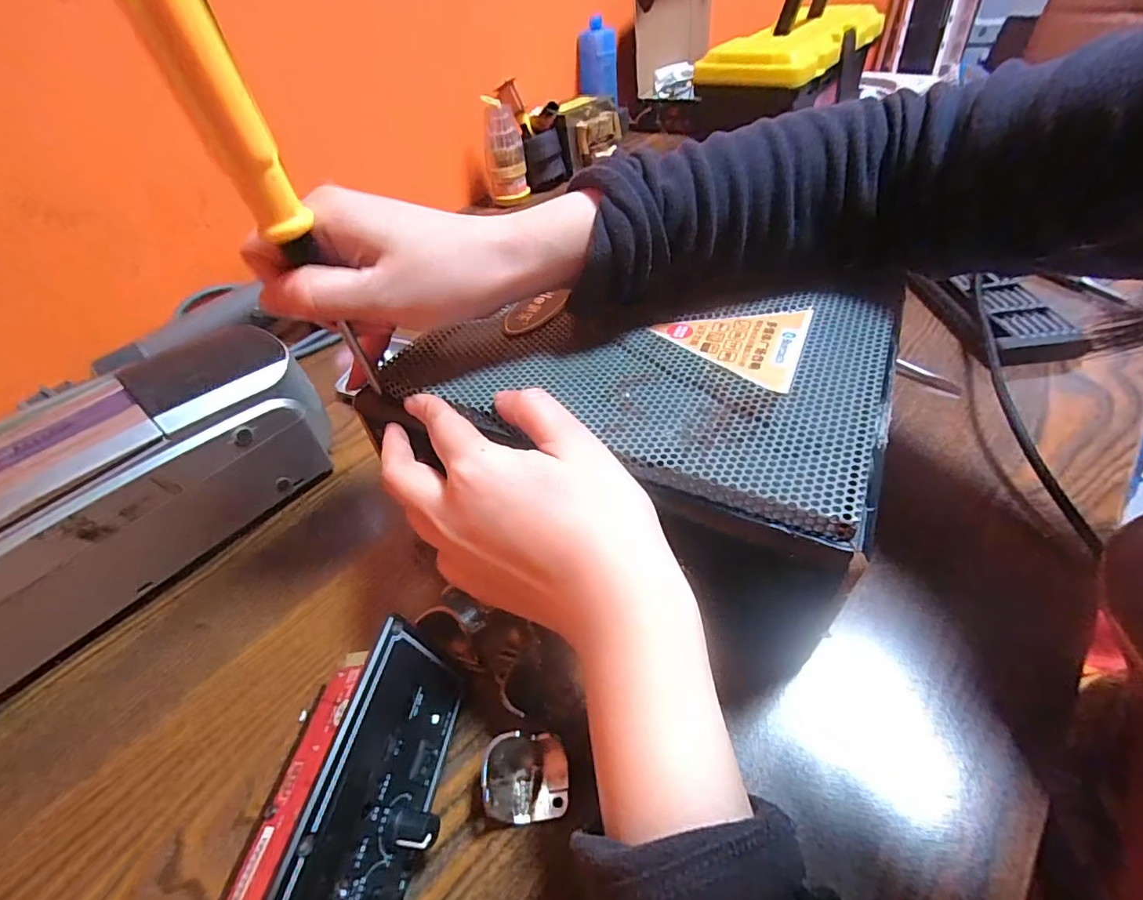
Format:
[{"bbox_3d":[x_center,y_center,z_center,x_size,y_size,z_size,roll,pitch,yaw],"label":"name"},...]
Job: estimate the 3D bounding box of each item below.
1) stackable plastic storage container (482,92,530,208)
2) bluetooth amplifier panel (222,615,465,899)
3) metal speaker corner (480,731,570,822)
[{"bbox_3d":[-0.087,-0.385,0.660,0.051,0.110,0.049,-8,45,1],"label":"stackable plastic storage container"},{"bbox_3d":[-0.087,0.144,0.183,0.062,0.059,0.149,2,44,10],"label":"bluetooth amplifier panel"},{"bbox_3d":[-0.019,0.137,0.216,0.036,0.016,0.031,-4,43,5],"label":"metal speaker corner"}]

